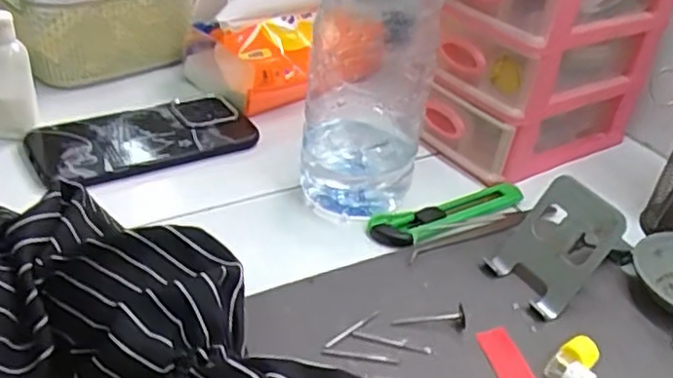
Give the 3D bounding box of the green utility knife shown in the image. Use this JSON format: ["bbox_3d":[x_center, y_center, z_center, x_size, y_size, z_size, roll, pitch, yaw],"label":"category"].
[{"bbox_3d":[0.088,0.017,0.506,0.134,0.010,0.033,-14,39,-27],"label":"green utility knife"}]

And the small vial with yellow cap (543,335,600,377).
[{"bbox_3d":[0.144,0.106,0.380,0.033,0.017,0.044,-20,42,-33],"label":"small vial with yellow cap"}]

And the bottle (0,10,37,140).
[{"bbox_3d":[-0.248,-0.085,0.511,0.033,0.095,0.027,-14,39,-26],"label":"bottle"}]

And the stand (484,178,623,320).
[{"bbox_3d":[0.141,0.033,0.441,0.048,0.063,0.062,-14,39,-26],"label":"stand"}]

